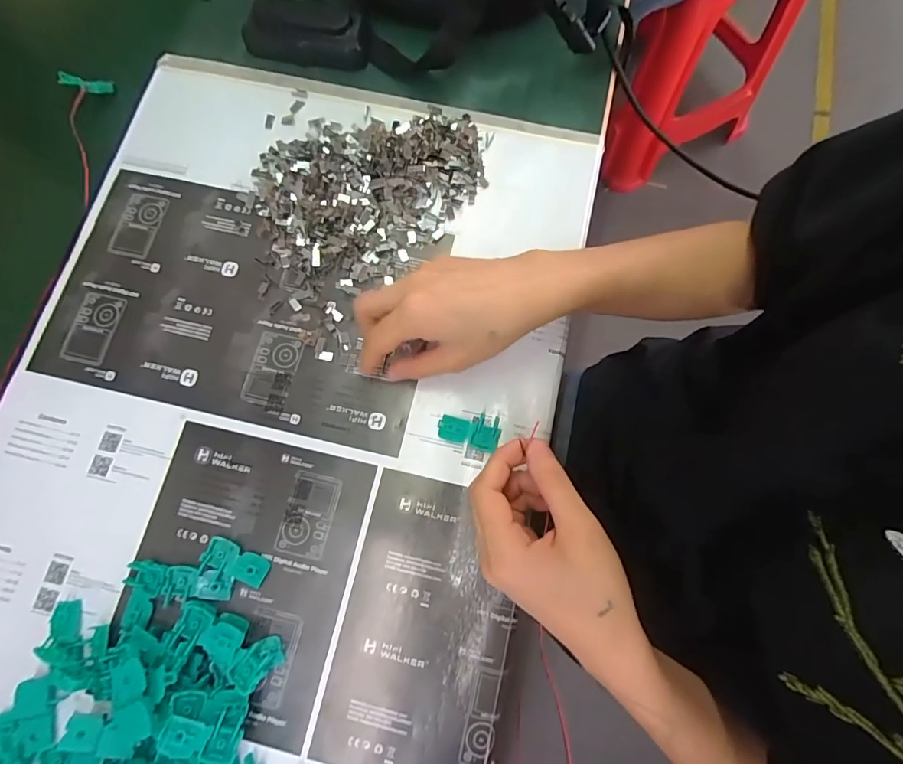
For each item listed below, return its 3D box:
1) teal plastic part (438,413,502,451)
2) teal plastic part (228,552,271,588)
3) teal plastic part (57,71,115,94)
[{"bbox_3d":[0.024,0.036,0.332,0.021,0.006,0.025,19,78,5],"label":"teal plastic part"},{"bbox_3d":[-0.134,0.125,0.312,0.023,0.004,0.018,25,55,-2],"label":"teal plastic part"},{"bbox_3d":[-0.331,-0.268,0.420,0.046,0.012,0.015,6,77,3],"label":"teal plastic part"}]

